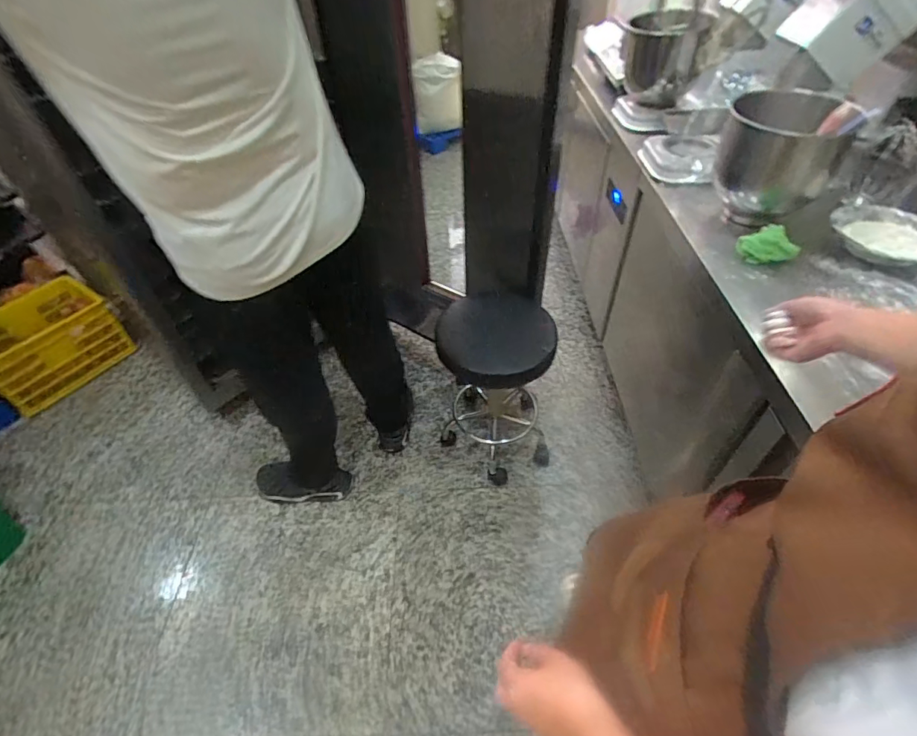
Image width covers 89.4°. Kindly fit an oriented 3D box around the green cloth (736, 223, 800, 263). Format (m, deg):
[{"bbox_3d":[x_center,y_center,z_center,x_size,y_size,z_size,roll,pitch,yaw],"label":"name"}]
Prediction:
[{"bbox_3d":[0.586,-0.232,0.875,0.092,0.062,0.055,-1,47,0],"label":"green cloth"}]

